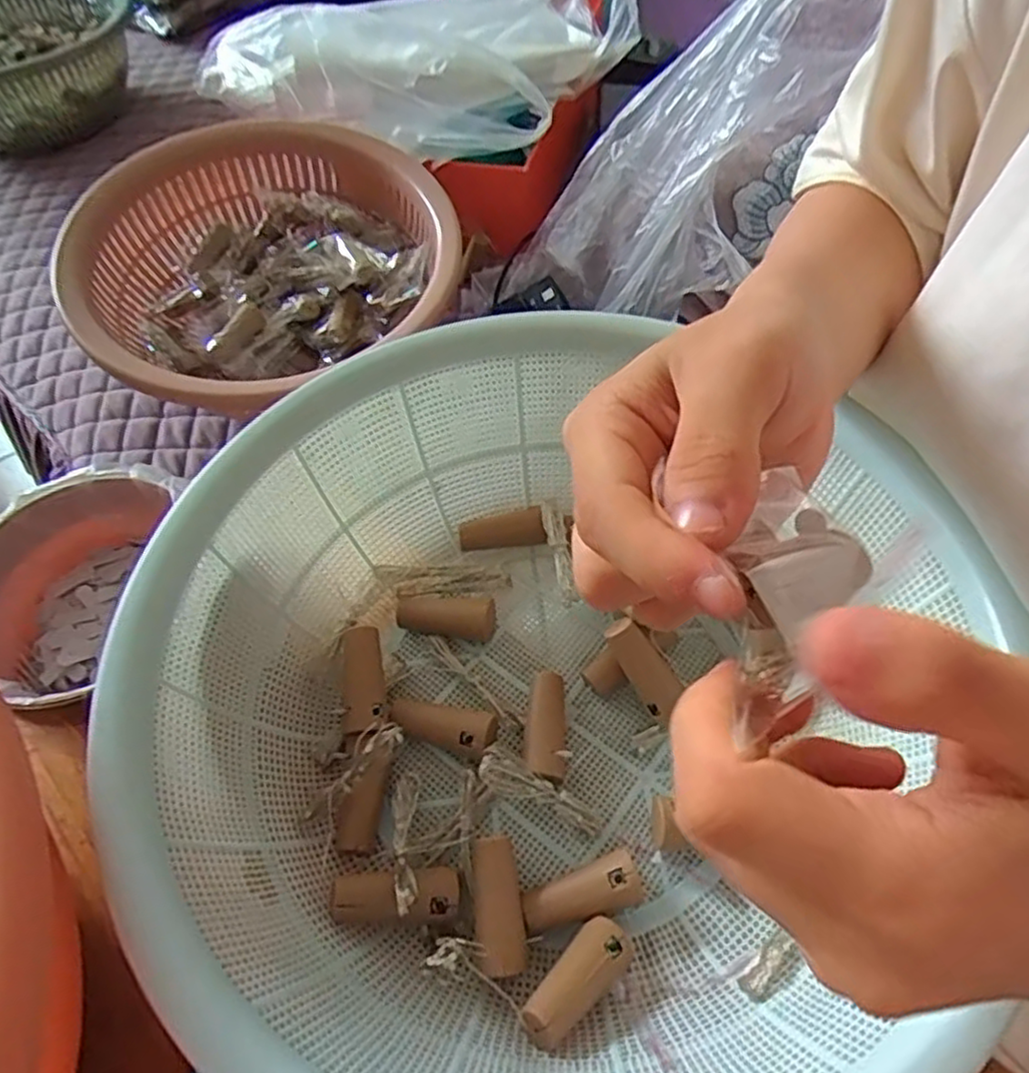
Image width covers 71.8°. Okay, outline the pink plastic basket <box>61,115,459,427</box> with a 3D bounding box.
[{"bbox_3d":[-0.188,-0.211,0.552,0.282,0.102,0.263,-2,56,2],"label":"pink plastic basket"}]

